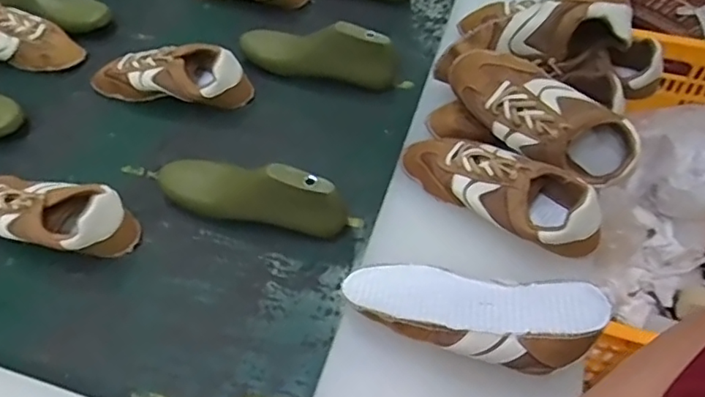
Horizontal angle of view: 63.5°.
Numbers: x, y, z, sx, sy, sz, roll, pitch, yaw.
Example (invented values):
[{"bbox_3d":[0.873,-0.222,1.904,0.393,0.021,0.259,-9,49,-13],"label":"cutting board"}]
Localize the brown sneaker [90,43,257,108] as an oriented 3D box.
[{"bbox_3d":[-0.271,-0.176,0.837,0.245,0.071,0.089,0,54,1],"label":"brown sneaker"}]

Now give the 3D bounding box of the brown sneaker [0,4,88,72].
[{"bbox_3d":[-0.550,-0.264,0.921,0.230,0.076,0.079,10,55,8],"label":"brown sneaker"}]

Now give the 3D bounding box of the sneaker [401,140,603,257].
[{"bbox_3d":[0.169,-0.014,0.656,0.238,0.078,0.092,33,61,22],"label":"sneaker"}]

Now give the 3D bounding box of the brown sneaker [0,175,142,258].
[{"bbox_3d":[-0.384,0.018,0.706,0.234,0.082,0.086,14,56,11],"label":"brown sneaker"}]

